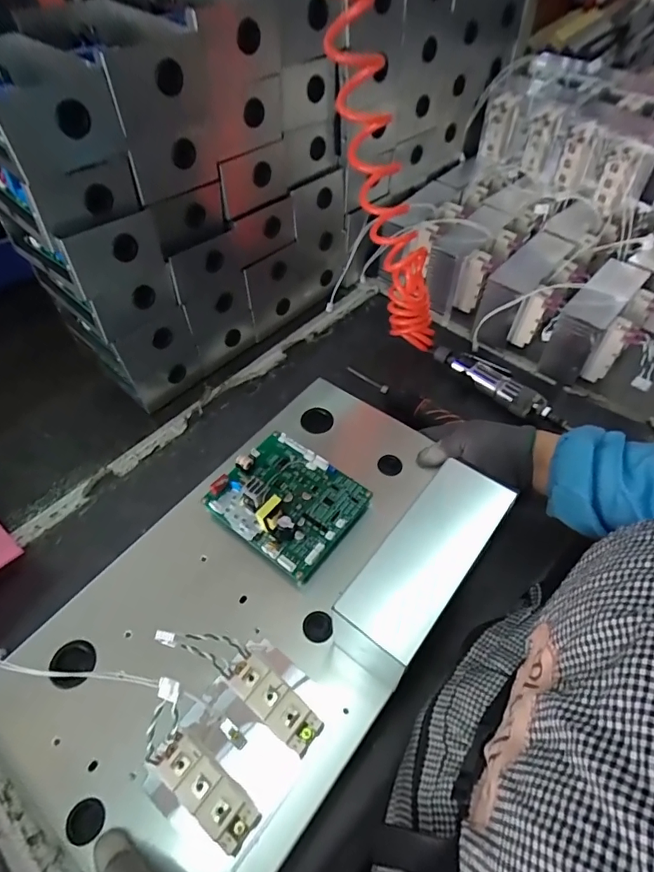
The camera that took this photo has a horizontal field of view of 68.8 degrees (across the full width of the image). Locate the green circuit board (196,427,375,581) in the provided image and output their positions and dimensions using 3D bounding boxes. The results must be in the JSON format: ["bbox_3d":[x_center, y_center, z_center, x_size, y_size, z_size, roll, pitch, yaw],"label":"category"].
[{"bbox_3d":[-0.043,0.063,0.526,0.150,0.037,0.128,32,61,22],"label":"green circuit board"}]

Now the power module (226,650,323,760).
[{"bbox_3d":[-0.045,0.234,0.420,0.087,0.032,0.032,34,62,22],"label":"power module"}]

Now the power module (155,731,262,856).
[{"bbox_3d":[-0.094,0.284,0.382,0.087,0.035,0.034,32,61,22],"label":"power module"}]

